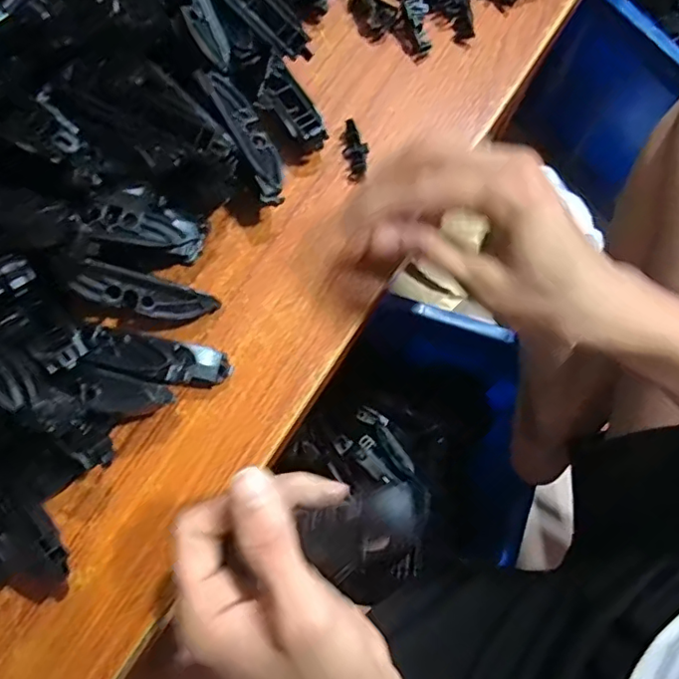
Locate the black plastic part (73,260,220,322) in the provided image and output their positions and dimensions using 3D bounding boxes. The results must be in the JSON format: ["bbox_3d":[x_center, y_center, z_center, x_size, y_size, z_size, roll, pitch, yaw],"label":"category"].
[{"bbox_3d":[-0.092,-0.021,0.279,0.065,0.007,0.019,15,76,-25],"label":"black plastic part"}]

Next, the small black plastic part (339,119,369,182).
[{"bbox_3d":[0.009,-0.104,0.319,0.014,0.007,0.033,-12,77,-3],"label":"small black plastic part"}]

